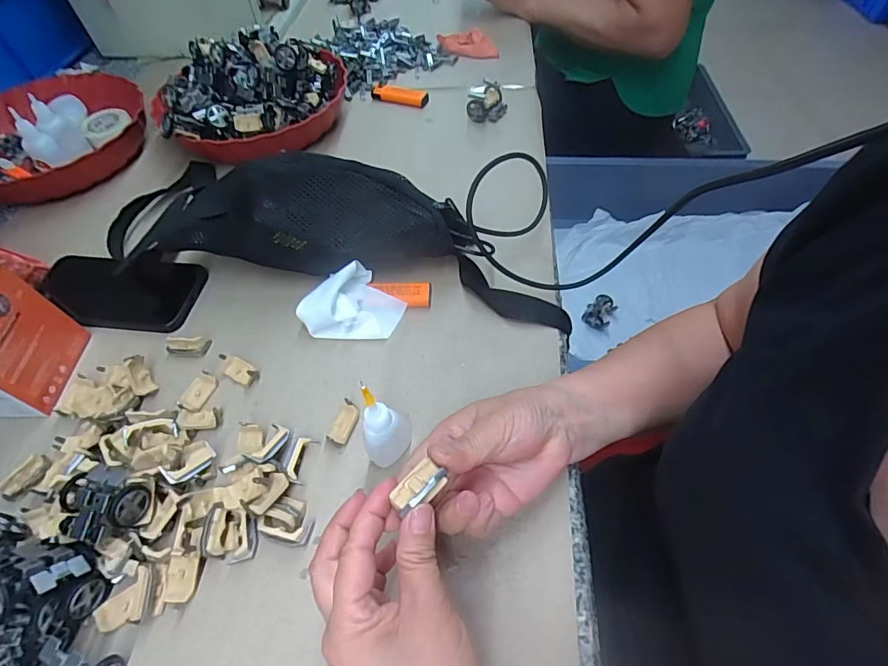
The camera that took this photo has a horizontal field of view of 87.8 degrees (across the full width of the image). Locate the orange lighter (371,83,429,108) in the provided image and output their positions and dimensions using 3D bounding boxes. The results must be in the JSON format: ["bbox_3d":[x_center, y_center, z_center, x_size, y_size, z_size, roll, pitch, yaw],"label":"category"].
[{"bbox_3d":[-0.065,-0.336,0.649,0.084,0.016,0.028,16,58,14],"label":"orange lighter"}]

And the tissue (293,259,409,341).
[{"bbox_3d":[-0.082,-0.022,0.414,0.077,0.036,0.063,-37,61,-20],"label":"tissue"}]

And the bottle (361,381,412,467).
[{"bbox_3d":[-0.042,0.063,0.322,0.032,0.084,0.031,-15,56,-6],"label":"bottle"}]

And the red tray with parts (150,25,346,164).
[{"bbox_3d":[-0.257,-0.307,0.592,0.242,0.077,0.205,-2,56,2],"label":"red tray with parts"}]

